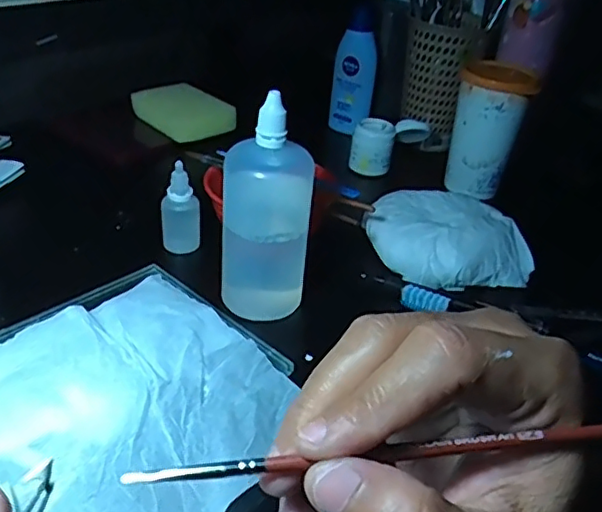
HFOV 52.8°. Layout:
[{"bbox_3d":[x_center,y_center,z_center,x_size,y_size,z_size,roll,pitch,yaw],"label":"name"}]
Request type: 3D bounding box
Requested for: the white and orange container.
[{"bbox_3d":[0.188,-0.129,0.617,0.069,0.119,0.073,18,35,15],"label":"white and orange container"}]

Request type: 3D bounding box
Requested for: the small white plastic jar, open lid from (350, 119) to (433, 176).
[{"bbox_3d":[0.094,-0.118,0.650,0.078,0.051,0.048,10,33,4],"label":"small white plastic jar, open lid"}]

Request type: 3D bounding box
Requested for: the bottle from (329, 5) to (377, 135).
[{"bbox_3d":[0.063,-0.216,0.708,0.048,0.142,0.031,8,33,0],"label":"bottle"}]

